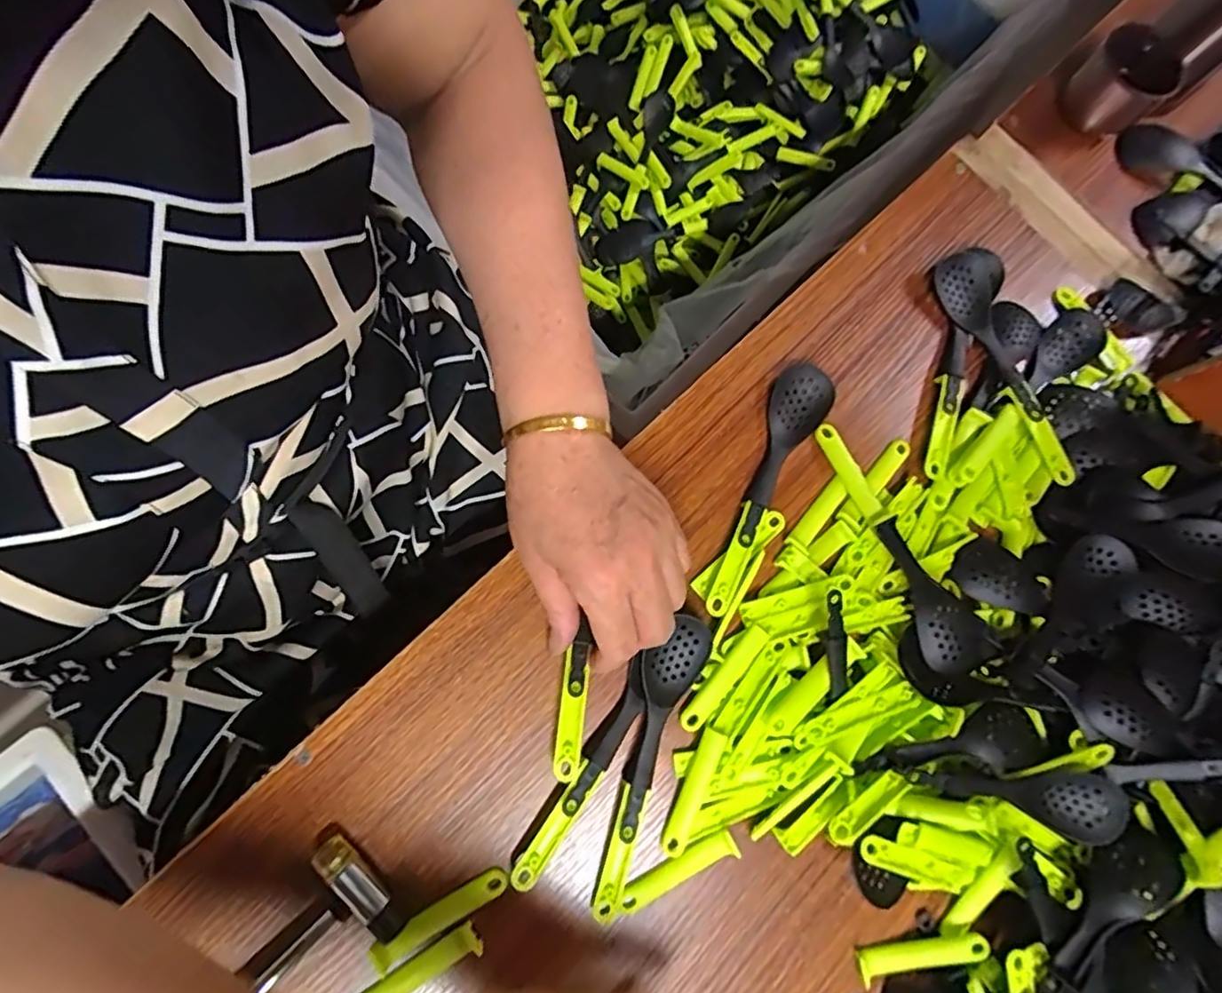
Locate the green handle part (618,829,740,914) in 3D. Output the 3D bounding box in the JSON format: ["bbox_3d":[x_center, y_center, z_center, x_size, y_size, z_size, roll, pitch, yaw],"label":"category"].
[{"bbox_3d":[0.038,0.221,0.365,0.074,0.014,0.015,-22,83,-10],"label":"green handle part"}]

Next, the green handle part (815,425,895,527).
[{"bbox_3d":[0.161,-0.015,0.415,0.015,0.011,0.074,-27,84,-10],"label":"green handle part"}]

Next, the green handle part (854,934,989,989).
[{"bbox_3d":[0.184,0.273,0.366,0.075,0.010,0.016,-7,81,-8],"label":"green handle part"}]

